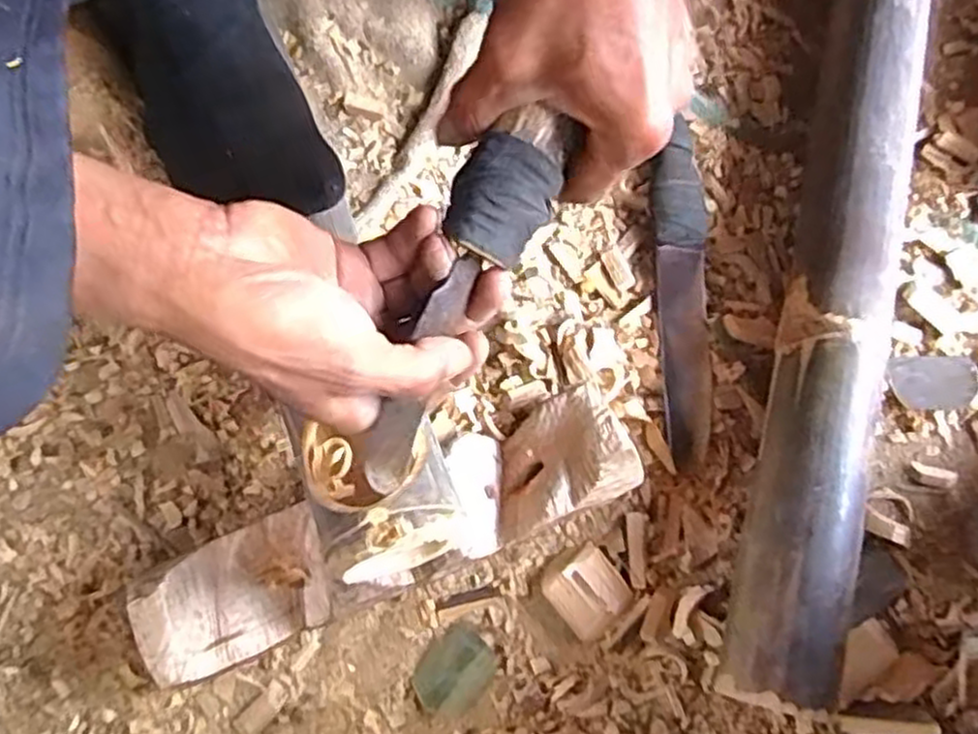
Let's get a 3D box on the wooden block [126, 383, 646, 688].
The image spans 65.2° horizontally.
[{"bbox_3d":[-0.059,0.099,0.467,0.298,0.052,0.071,-22,75,-5],"label":"wooden block"}]

